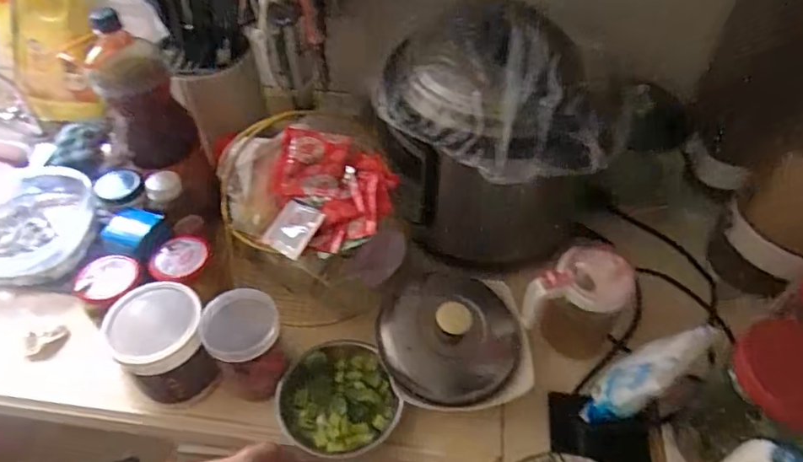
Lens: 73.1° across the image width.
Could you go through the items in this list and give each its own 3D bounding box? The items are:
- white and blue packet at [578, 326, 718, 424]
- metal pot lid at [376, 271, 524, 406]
[{"bbox_3d":[0.254,0.152,0.574,0.037,0.164,0.053,22,32,-43],"label":"white and blue packet"},{"bbox_3d":[0.057,0.115,0.628,0.160,0.064,0.159,0,49,0],"label":"metal pot lid"}]

